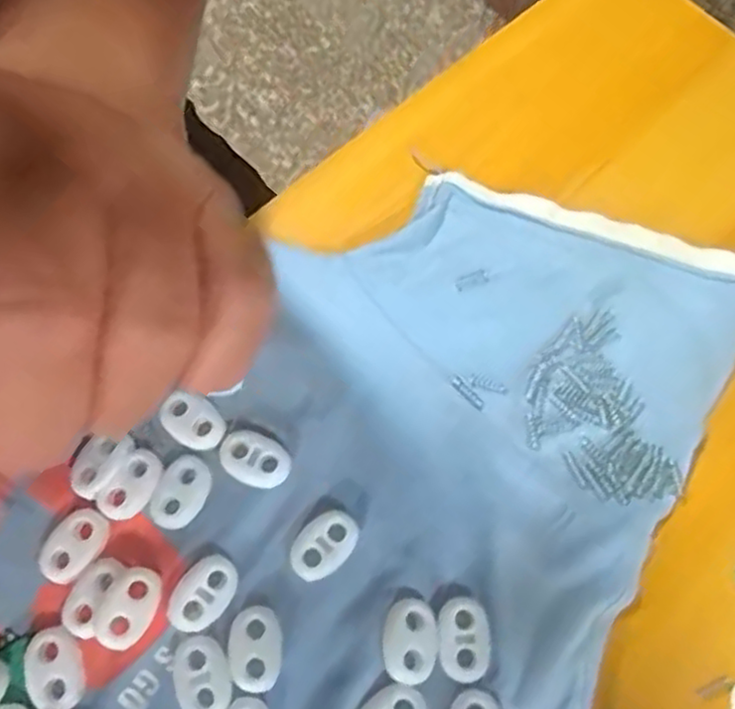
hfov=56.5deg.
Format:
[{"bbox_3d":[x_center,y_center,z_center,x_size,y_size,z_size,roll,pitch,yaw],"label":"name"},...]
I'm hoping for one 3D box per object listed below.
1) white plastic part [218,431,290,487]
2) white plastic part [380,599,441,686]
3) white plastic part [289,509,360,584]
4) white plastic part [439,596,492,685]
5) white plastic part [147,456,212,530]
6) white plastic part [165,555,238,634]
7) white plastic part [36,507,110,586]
[{"bbox_3d":[-0.035,0.033,0.212,0.022,0.004,0.015,22,72,7],"label":"white plastic part"},{"bbox_3d":[0.012,0.081,0.193,0.016,0.005,0.022,3,70,1],"label":"white plastic part"},{"bbox_3d":[-0.013,0.057,0.204,0.015,0.004,0.022,39,75,13],"label":"white plastic part"},{"bbox_3d":[0.028,0.081,0.193,0.014,0.004,0.022,1,70,0],"label":"white plastic part"},{"bbox_3d":[-0.057,0.042,0.207,0.015,0.004,0.021,24,72,8],"label":"white plastic part"},{"bbox_3d":[-0.047,0.069,0.197,0.015,0.005,0.022,31,73,10],"label":"white plastic part"},{"bbox_3d":[-0.087,0.057,0.202,0.013,0.005,0.022,33,73,11],"label":"white plastic part"}]

